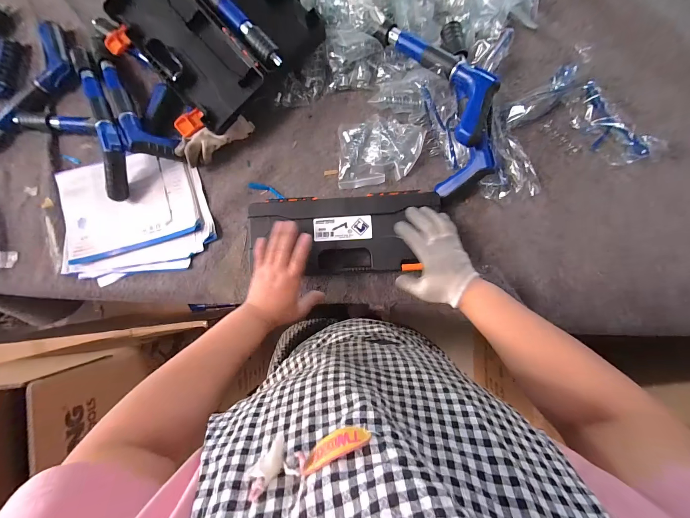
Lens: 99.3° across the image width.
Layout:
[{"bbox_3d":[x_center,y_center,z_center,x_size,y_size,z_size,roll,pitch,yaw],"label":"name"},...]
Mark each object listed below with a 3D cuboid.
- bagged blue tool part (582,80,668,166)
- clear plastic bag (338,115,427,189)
[{"bbox_3d":[0.479,-0.230,0.526,0.176,0.044,0.065,42,91,4],"label":"bagged blue tool part"},{"bbox_3d":[0.066,-0.203,0.557,0.154,0.028,0.129,0,88,3],"label":"clear plastic bag"}]

